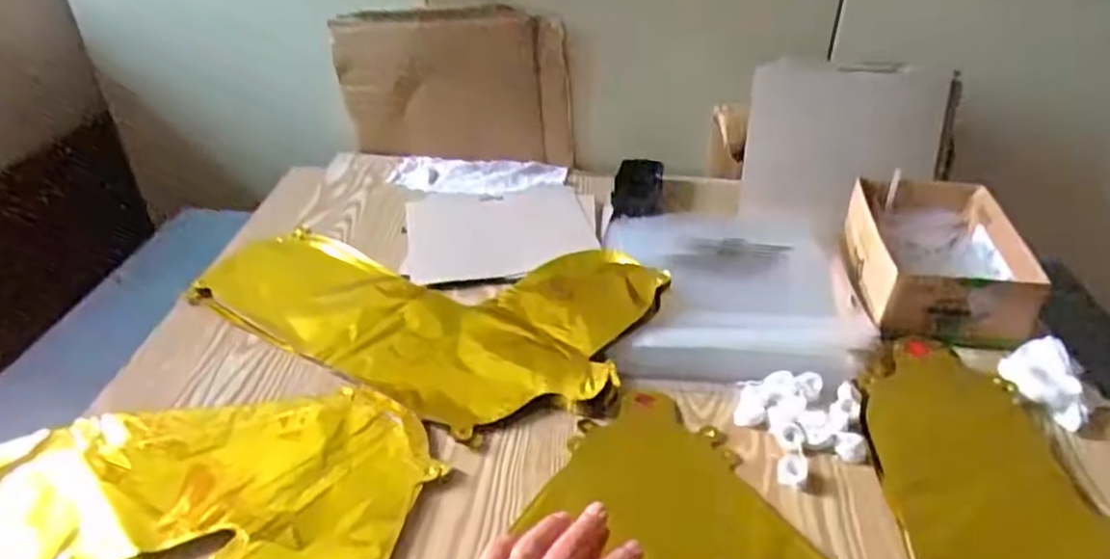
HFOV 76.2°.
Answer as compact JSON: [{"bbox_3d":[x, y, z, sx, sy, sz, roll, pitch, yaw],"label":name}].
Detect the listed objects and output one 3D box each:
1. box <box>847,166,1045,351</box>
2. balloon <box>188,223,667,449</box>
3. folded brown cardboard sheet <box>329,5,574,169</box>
[{"bbox_3d":[0.365,-0.026,0.692,0.139,0.058,0.215,5,34,5],"label":"box"},{"bbox_3d":[-0.121,0.008,0.650,0.394,0.029,0.232,19,38,25],"label":"balloon"},{"bbox_3d":[-0.122,-0.241,0.885,0.291,0.172,0.038,5,34,5],"label":"folded brown cardboard sheet"}]

